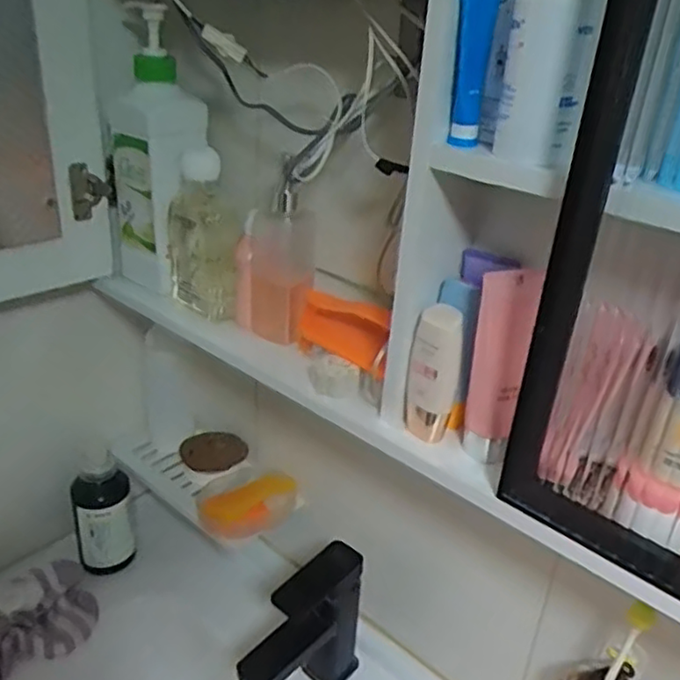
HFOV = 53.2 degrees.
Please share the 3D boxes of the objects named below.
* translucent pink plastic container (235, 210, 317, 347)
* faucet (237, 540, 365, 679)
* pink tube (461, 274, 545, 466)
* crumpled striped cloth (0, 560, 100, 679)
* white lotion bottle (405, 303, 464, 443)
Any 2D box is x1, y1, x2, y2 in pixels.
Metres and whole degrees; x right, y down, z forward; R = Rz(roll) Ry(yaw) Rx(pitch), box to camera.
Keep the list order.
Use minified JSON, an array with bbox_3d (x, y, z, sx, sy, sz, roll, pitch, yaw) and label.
[{"bbox_3d":[-0.063,-0.067,0.675,0.077,0.124,0.045,22,33,30],"label":"translucent pink plastic container"},{"bbox_3d":[-0.041,0.316,0.703,0.049,0.163,0.148,27,36,36],"label":"faucet"},{"bbox_3d":[0.117,0.021,0.500,0.036,0.149,0.027,13,29,17],"label":"pink tube"},{"bbox_3d":[-0.366,0.325,0.758,0.102,0.081,0.200,25,35,35],"label":"crumpled striped cloth"},{"bbox_3d":[0.072,0.028,0.523,0.018,0.116,0.037,-12,32,-26],"label":"white lotion bottle"}]

